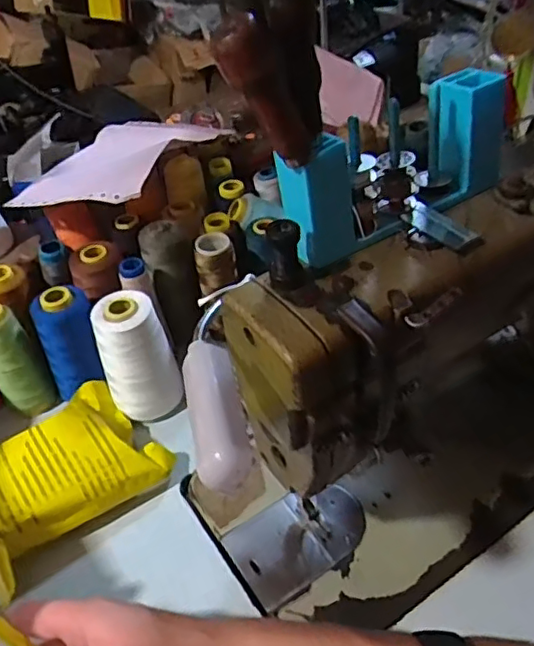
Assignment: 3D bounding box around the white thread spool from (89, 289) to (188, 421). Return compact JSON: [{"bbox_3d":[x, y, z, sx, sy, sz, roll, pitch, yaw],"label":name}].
[{"bbox_3d":[-0.107,0.030,0.499,0.056,0.096,0.056,-20,43,-14],"label":"white thread spool"}]

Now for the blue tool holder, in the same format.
[{"bbox_3d":[0.070,-0.083,0.320,0.135,0.057,0.034,-29,46,-23],"label":"blue tool holder"}]

